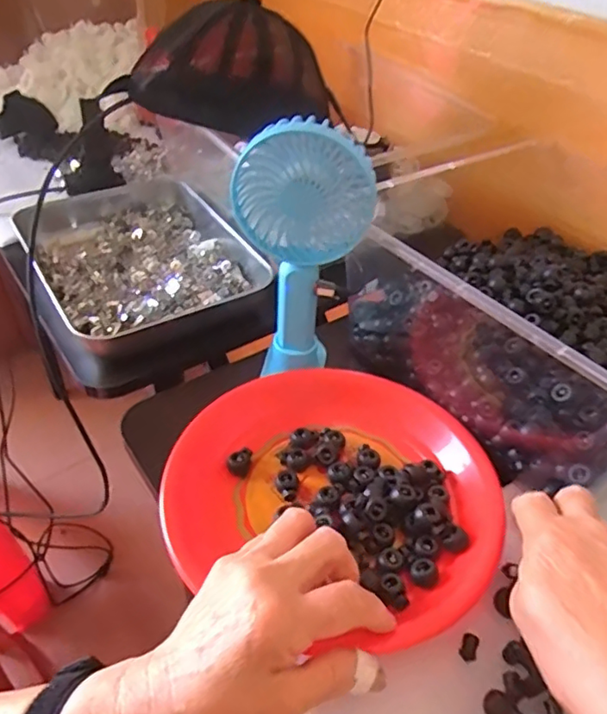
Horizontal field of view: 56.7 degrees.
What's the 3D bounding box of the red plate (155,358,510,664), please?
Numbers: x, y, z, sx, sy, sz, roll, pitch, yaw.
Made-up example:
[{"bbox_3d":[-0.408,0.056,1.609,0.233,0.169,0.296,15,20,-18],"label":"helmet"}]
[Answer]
[{"bbox_3d":[0.027,0.086,0.409,0.224,0.036,0.207,0,47,0],"label":"red plate"}]

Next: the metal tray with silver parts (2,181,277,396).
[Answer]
[{"bbox_3d":[-0.169,-0.093,0.589,0.215,0.076,0.262,-22,50,-26],"label":"metal tray with silver parts"}]

